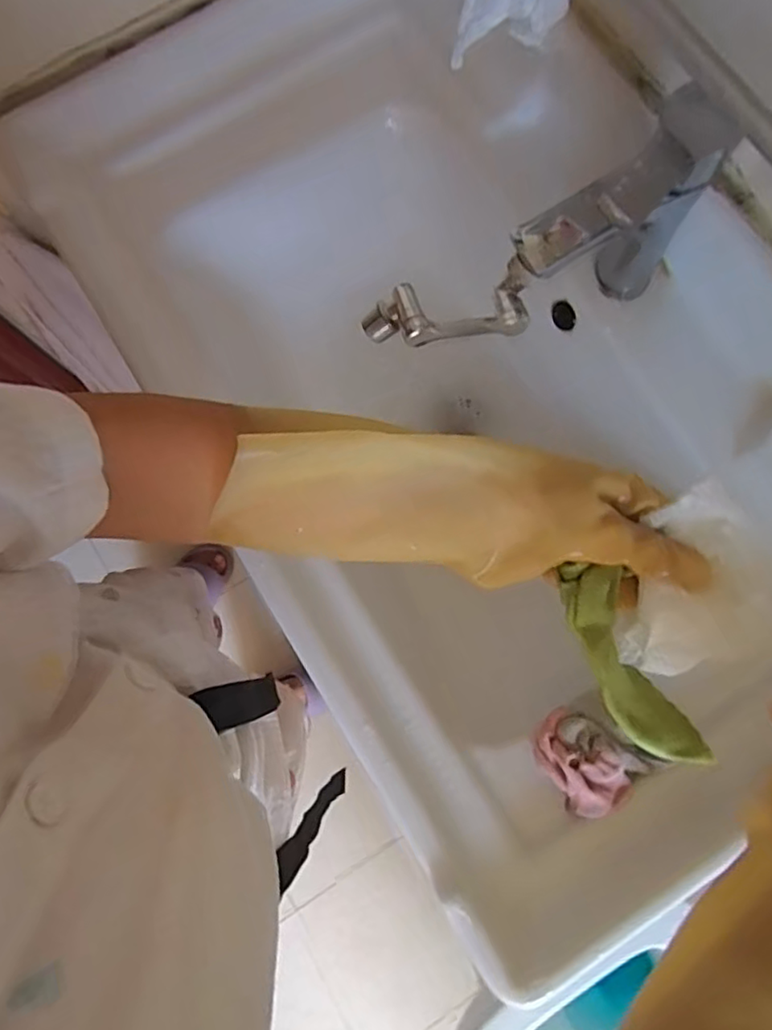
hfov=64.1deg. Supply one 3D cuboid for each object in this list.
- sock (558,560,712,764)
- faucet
[{"bbox_3d":[0.145,0.095,0.367,0.041,0.040,0.150,-39,114,-6],"label":"sock"},{"bbox_3d":[0.111,-0.182,0.456,0.255,0.168,0.060,-30,80,-5],"label":"faucet"}]

